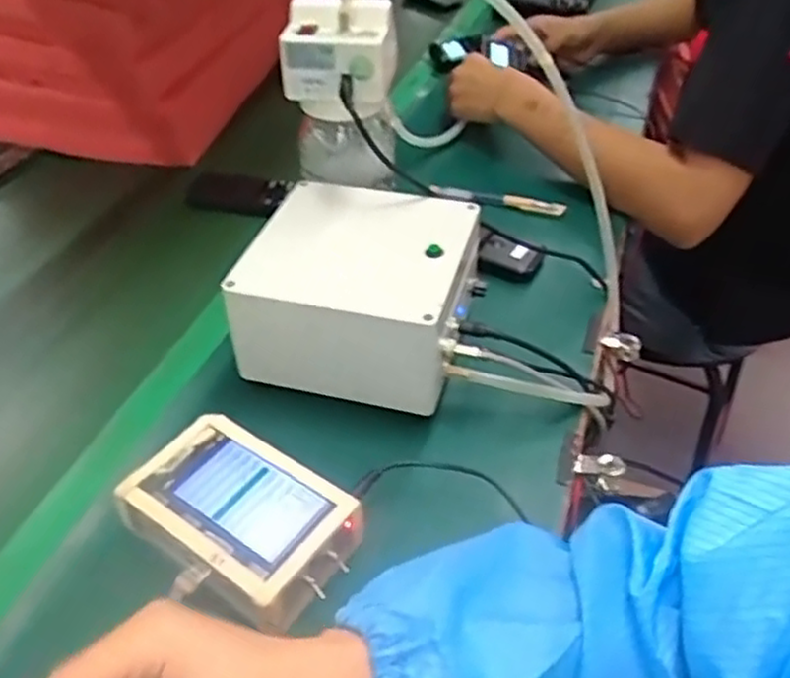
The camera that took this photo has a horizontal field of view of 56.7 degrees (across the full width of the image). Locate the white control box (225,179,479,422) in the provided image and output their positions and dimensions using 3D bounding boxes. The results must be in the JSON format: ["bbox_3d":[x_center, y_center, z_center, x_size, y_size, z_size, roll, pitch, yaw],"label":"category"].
[{"bbox_3d":[-0.026,-0.034,0.592,0.160,0.109,0.151,9,42,10],"label":"white control box"}]

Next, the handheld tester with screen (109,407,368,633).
[{"bbox_3d":[-0.099,0.115,0.473,0.143,0.036,0.091,25,47,26],"label":"handheld tester with screen"}]

